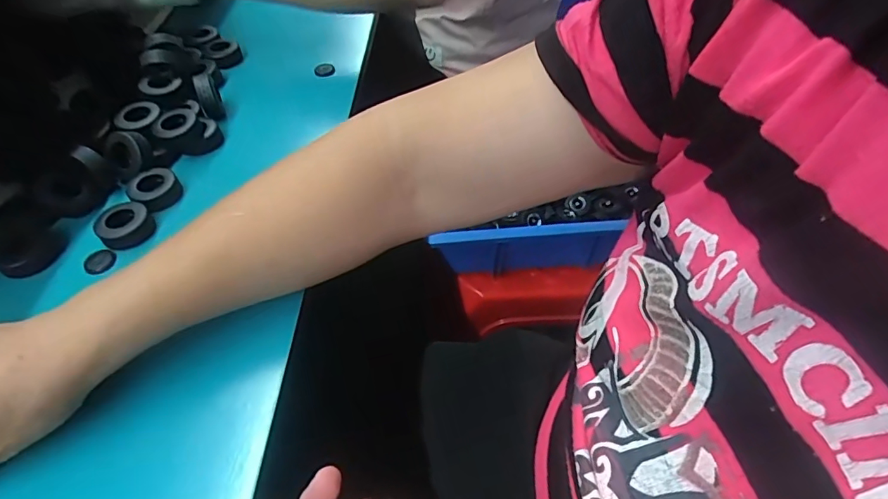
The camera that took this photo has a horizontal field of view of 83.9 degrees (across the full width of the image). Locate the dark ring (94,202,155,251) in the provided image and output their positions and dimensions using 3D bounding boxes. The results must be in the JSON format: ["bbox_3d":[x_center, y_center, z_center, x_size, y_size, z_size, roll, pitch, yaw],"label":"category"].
[{"bbox_3d":[-0.246,-0.020,0.379,0.038,0.017,0.039,1,50,-1],"label":"dark ring"}]

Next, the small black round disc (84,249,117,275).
[{"bbox_3d":[-0.254,0.009,0.365,0.020,0.004,0.021,1,50,-1],"label":"small black round disc"}]

